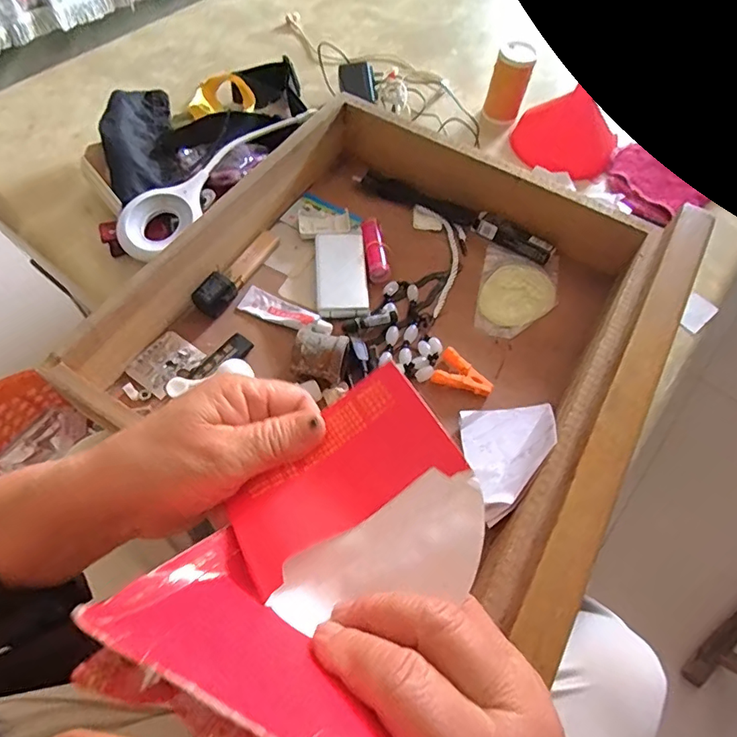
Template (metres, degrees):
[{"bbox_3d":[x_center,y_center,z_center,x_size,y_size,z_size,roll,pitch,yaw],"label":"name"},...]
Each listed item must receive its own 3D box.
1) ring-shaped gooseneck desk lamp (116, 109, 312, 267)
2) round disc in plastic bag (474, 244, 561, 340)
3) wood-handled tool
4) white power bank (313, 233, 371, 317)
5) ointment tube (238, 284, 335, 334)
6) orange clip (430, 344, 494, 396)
[{"bbox_3d":[-0.169,-0.221,0.568,0.059,0.020,0.278,33,64,13],"label":"ring-shaped gooseneck desk lamp"},{"bbox_3d":[0.159,-0.080,0.535,0.080,0.004,0.119,16,61,5],"label":"round disc in plastic bag"},{"bbox_3d":[-0.131,-0.106,0.517,0.025,0.028,0.123,28,63,11],"label":"wood-handled tool"},{"bbox_3d":[-0.029,-0.100,0.522,0.053,0.010,0.108,-3,62,-6],"label":"white power bank"},{"bbox_3d":[-0.080,-0.056,0.498,0.099,0.020,0.029,25,63,9],"label":"ointment tube"},{"bbox_3d":[0.090,0.009,0.470,0.054,0.013,0.035,27,63,10],"label":"orange clip"}]

